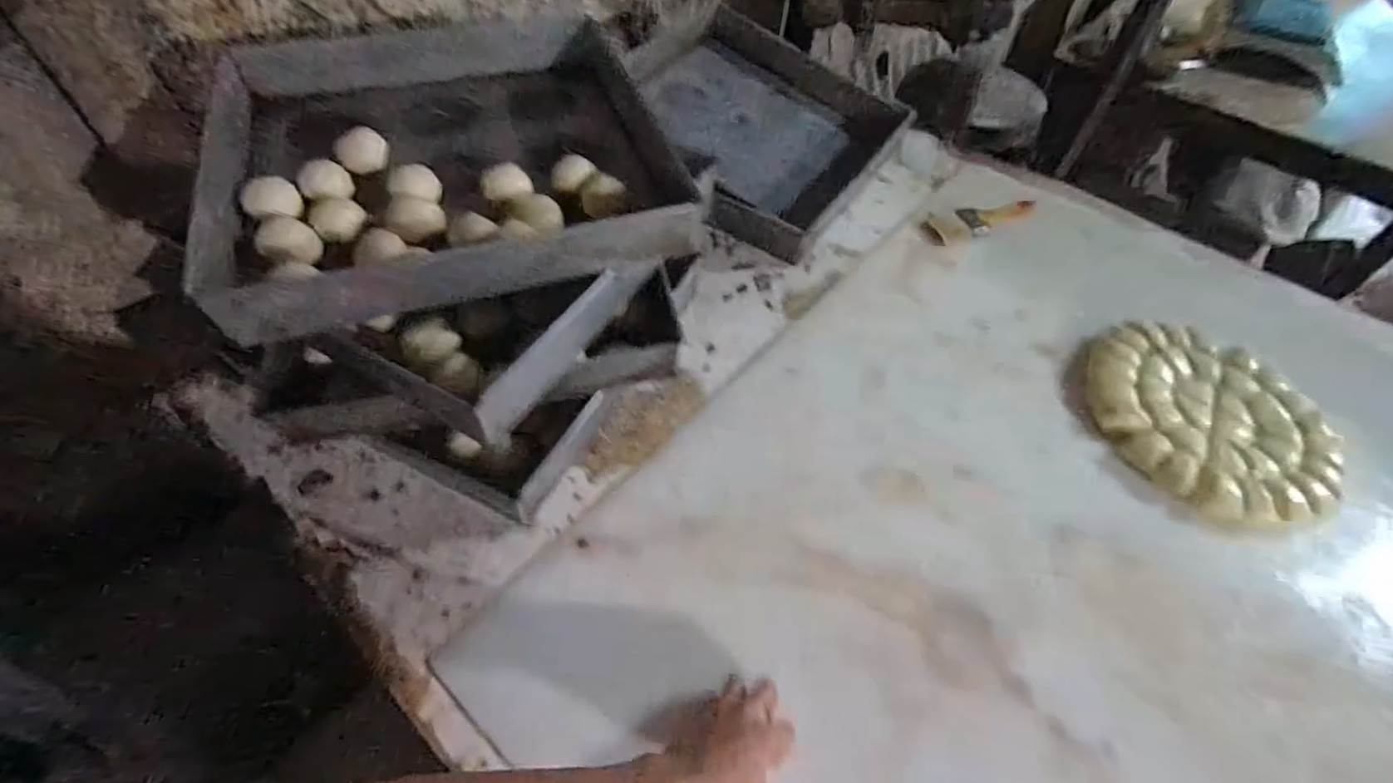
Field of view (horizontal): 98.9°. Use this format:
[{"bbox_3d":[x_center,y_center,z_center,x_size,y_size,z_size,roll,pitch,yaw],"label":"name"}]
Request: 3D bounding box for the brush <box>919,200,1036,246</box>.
[{"bbox_3d":[0.458,-0.285,0.955,0.234,0.015,0.062,-17,56,-13],"label":"brush"}]

